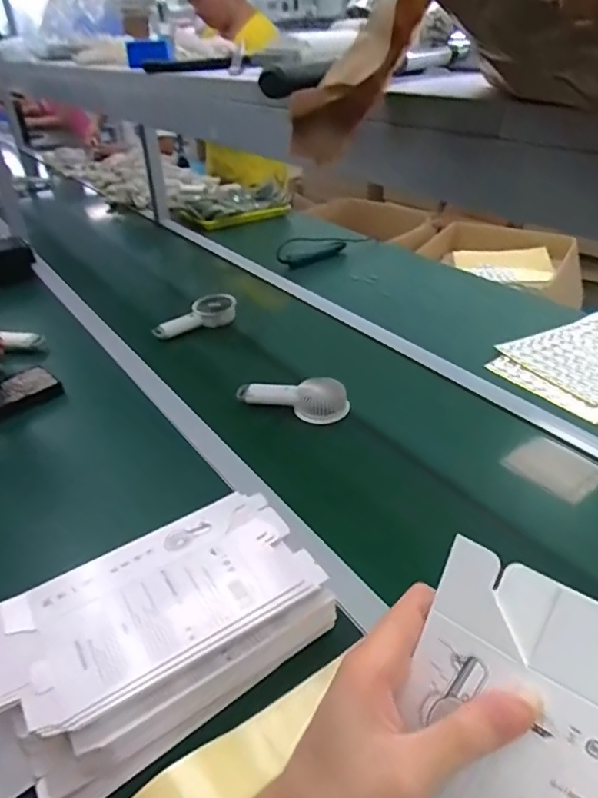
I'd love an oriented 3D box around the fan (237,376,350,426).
[{"bbox_3d":[-0.010,-0.004,0.911,0.178,0.057,0.057,9,35,17],"label":"fan"}]

